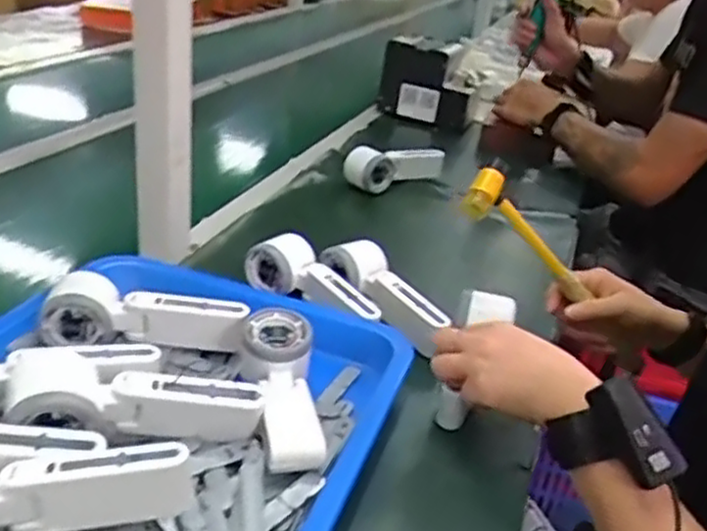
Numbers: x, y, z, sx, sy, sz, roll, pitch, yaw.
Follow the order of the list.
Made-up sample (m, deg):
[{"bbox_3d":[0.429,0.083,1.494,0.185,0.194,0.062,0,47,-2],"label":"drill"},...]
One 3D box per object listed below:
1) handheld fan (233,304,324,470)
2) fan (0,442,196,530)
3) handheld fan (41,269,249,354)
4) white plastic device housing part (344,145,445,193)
[{"bbox_3d":[-0.057,0.091,0.559,0.054,0.041,0.165,0,28,-13],"label":"handheld fan"},{"bbox_3d":[-0.179,0.137,0.415,0.168,0.058,0.068,2,27,-11],"label":"fan"},{"bbox_3d":[-0.171,0.041,0.613,0.163,0.043,0.052,5,27,-4],"label":"handheld fan"},{"bbox_3d":[0.060,-0.140,1.077,0.145,0.063,0.069,7,27,0],"label":"white plastic device housing part"}]

